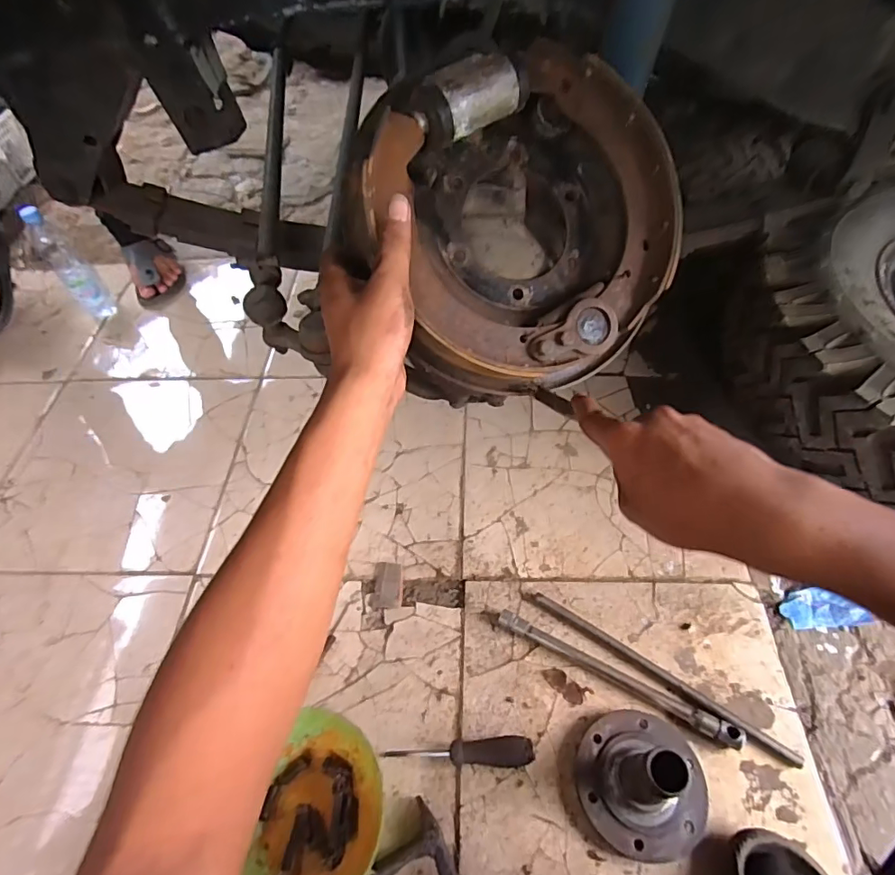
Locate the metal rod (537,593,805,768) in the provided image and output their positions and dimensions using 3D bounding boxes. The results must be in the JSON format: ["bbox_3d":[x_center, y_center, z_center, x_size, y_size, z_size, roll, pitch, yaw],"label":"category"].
[{"bbox_3d":[0.259,0.291,0.640,0.331,0.018,0.017,29,61,23],"label":"metal rod"}]

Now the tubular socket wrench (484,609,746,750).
[{"bbox_3d":[0.196,0.291,0.644,0.320,0.024,0.022,22,59,20],"label":"tubular socket wrench"}]

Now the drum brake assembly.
[{"bbox_3d":[0.054,-0.162,0.408,0.260,0.060,0.241,-21,97,-14],"label":"drum brake assembly"}]

